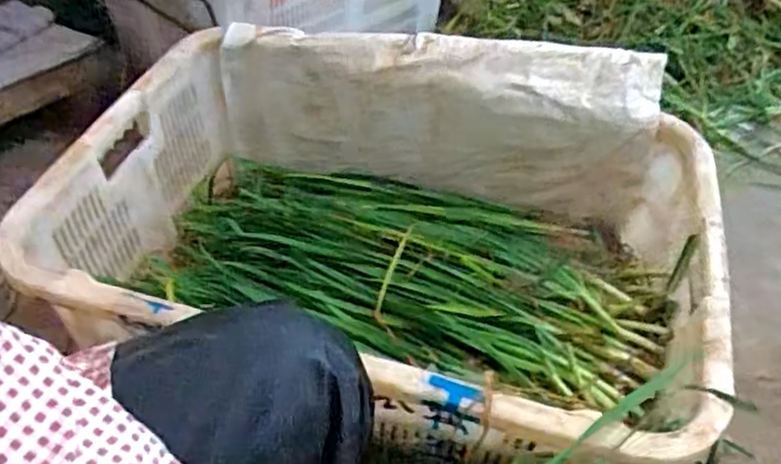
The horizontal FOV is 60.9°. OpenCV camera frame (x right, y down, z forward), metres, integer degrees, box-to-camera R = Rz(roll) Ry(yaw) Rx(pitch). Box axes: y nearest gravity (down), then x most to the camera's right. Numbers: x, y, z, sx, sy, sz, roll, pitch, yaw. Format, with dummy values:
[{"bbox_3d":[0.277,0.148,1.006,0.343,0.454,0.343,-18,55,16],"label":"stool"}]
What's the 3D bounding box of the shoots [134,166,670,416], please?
[{"bbox_3d":[0.009,0.027,0.827,0.610,0.115,0.345,17,47,12],"label":"shoots"}]

